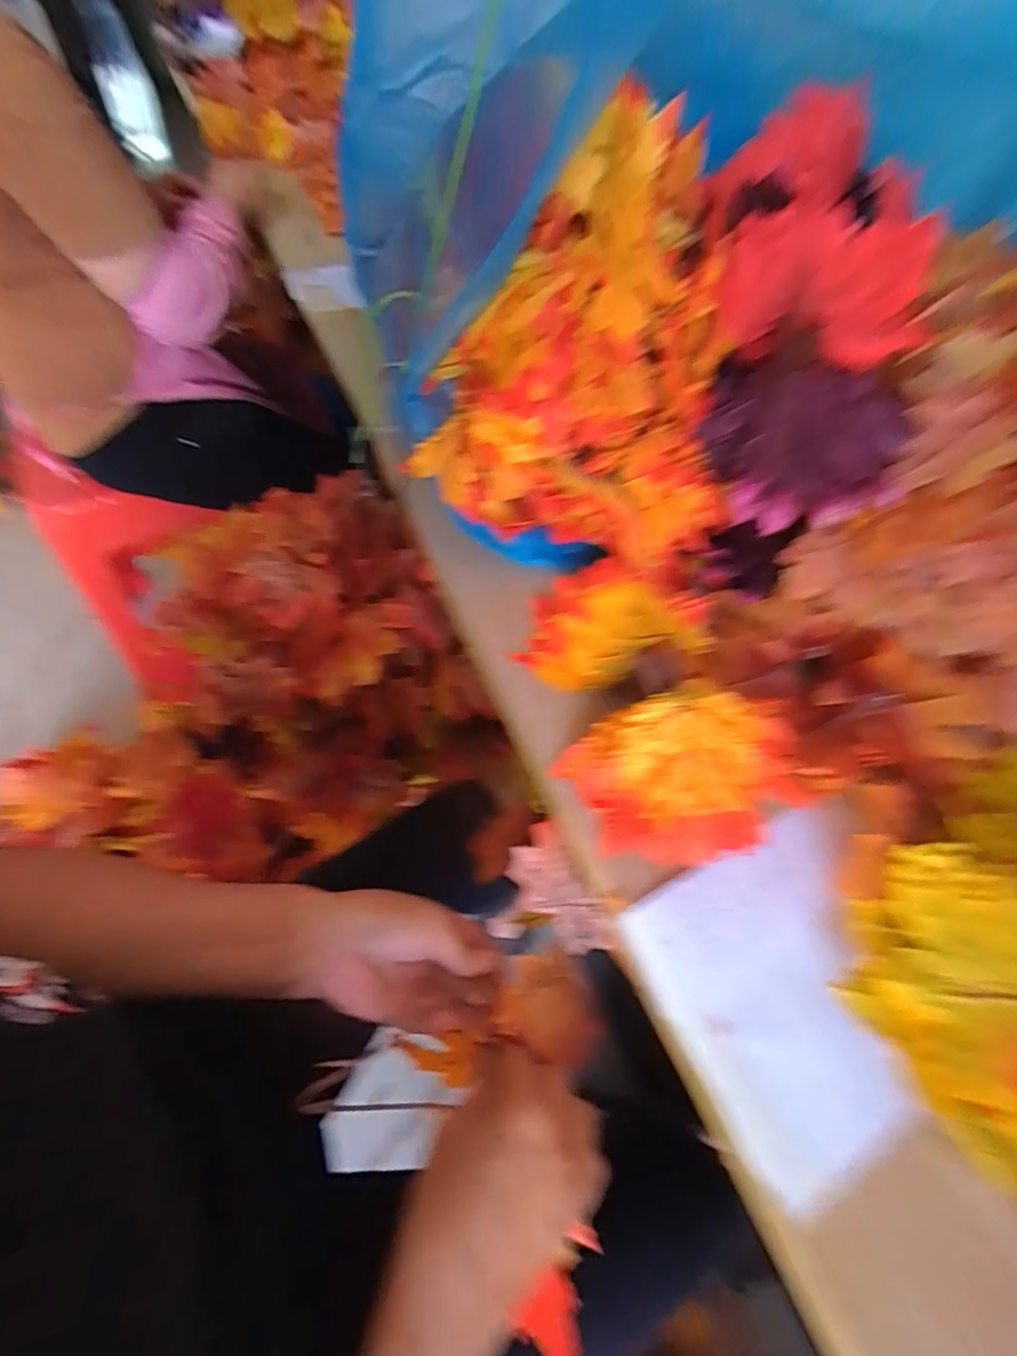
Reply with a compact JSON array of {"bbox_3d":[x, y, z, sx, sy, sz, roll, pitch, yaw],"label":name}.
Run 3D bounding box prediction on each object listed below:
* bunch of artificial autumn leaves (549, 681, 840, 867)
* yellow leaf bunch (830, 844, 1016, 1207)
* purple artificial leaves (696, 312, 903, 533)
[{"bbox_3d":[0.103,0.055,0.316,0.130,0.065,0.102,-3,55,-5],"label":"bunch of artificial autumn leaves"},{"bbox_3d":[0.242,0.168,0.257,0.111,0.044,0.160,-25,60,-19],"label":"yellow leaf bunch"},{"bbox_3d":[0.207,-0.159,0.371,0.143,0.111,0.055,11,17,-13],"label":"purple artificial leaves"}]

